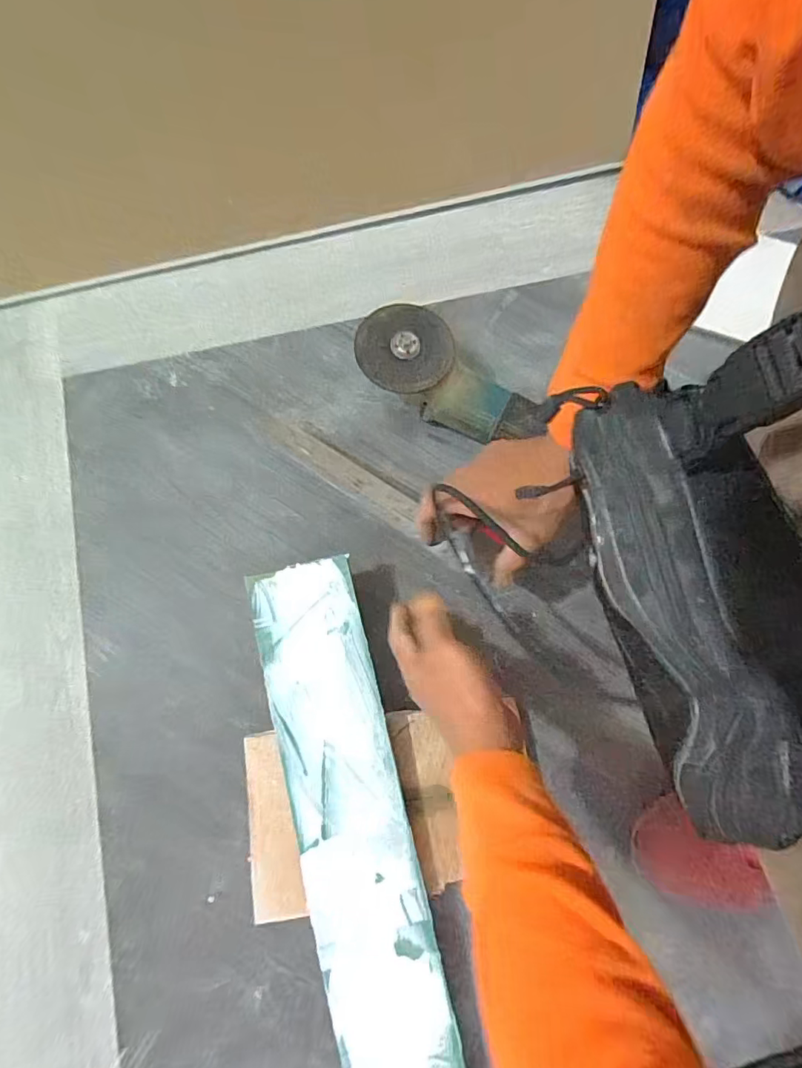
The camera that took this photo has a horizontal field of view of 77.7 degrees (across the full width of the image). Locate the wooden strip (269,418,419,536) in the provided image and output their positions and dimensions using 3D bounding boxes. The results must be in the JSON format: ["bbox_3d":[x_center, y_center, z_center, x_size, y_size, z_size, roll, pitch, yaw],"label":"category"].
[{"bbox_3d":[-0.058,-0.062,0.492,0.195,0.014,0.031,36,78,21],"label":"wooden strip"}]

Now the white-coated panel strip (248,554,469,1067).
[{"bbox_3d":[-0.026,0.325,0.435,0.105,0.010,0.606,-14,81,-5],"label":"white-coated panel strip"}]

